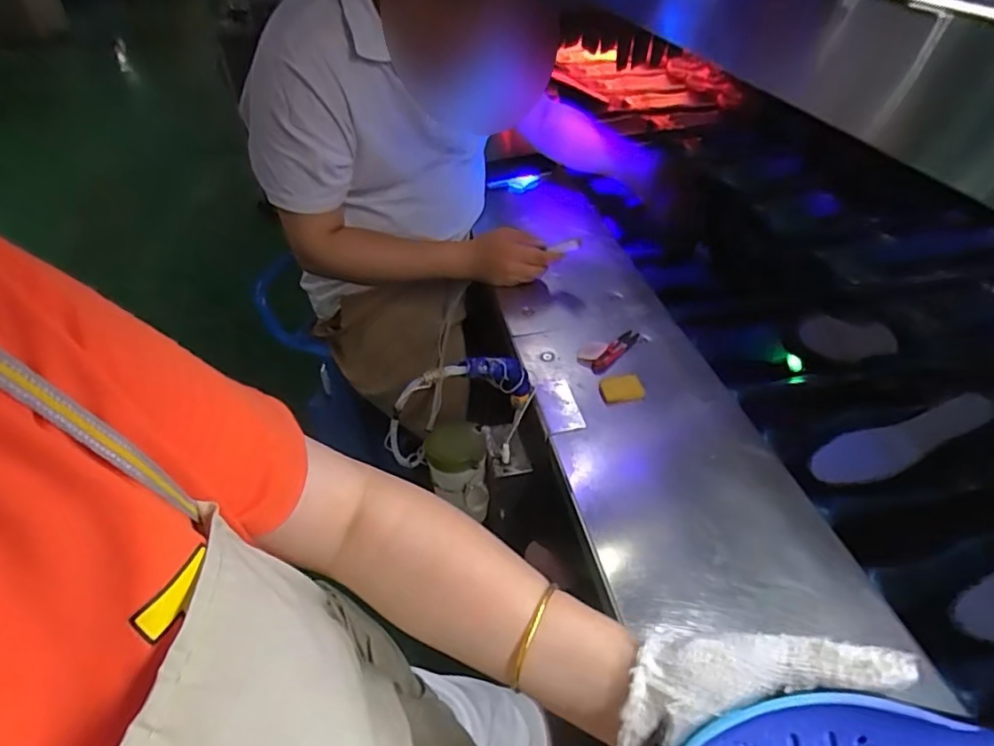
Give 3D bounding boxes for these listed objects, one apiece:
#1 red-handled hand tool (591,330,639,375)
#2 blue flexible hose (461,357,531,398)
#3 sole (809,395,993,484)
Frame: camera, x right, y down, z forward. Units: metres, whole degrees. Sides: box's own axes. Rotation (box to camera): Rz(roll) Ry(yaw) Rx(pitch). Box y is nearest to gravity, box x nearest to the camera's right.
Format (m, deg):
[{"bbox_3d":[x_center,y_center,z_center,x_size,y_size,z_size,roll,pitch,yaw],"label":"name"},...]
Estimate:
[{"bbox_3d":[0.160,-0.029,0.785,0.022,0.013,0.100,30,50,28],"label":"red-handled hand tool"},{"bbox_3d":[0.009,0.002,0.672,0.027,0.040,0.129,39,7,33],"label":"blue flexible hose"},{"bbox_3d":[0.470,0.080,0.670,0.194,0.024,0.051,-27,39,15],"label":"sole"}]

